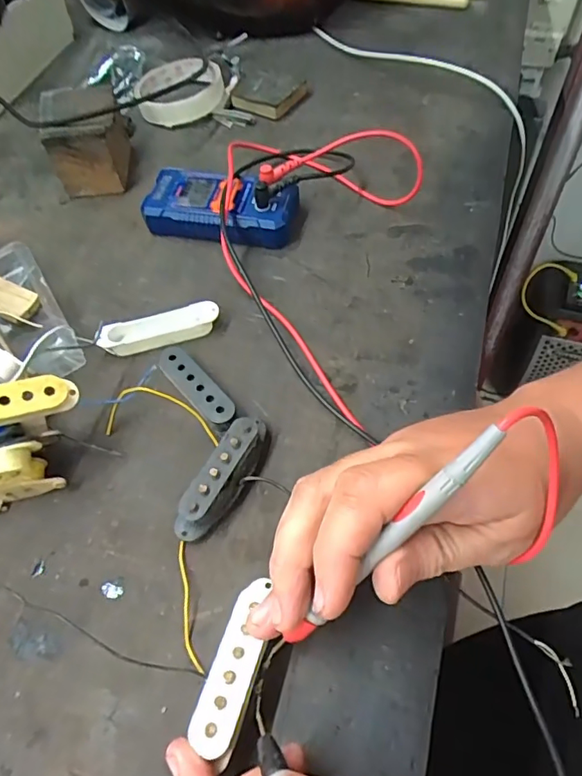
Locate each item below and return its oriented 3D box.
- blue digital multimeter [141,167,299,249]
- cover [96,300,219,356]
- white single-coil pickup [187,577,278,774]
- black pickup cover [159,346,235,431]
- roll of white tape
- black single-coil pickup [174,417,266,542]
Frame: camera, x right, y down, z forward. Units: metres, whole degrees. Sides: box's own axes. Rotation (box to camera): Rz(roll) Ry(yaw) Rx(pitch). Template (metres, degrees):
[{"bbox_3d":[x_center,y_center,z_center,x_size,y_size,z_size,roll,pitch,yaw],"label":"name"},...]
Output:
[{"bbox_3d":[-0.053,-0.140,0.395,0.115,0.031,0.049,11,59,9],"label":"blue digital multimeter"},{"bbox_3d":[-0.088,-0.040,0.346,0.079,0.016,0.021,-13,59,-5],"label":"cover"},{"bbox_3d":[-0.023,0.124,0.229,0.024,0.014,0.071,12,57,10],"label":"white single-coil pickup"},{"bbox_3d":[-0.059,0.001,0.318,0.017,0.013,0.068,-37,64,-18],"label":"black pickup cover"},{"bbox_3d":[-0.108,-0.289,0.494,0.083,0.027,0.081,-1,58,2],"label":"roll of white tape"},{"bbox_3d":[-0.036,0.049,0.284,0.019,0.022,0.076,22,62,16],"label":"black single-coil pickup"}]

